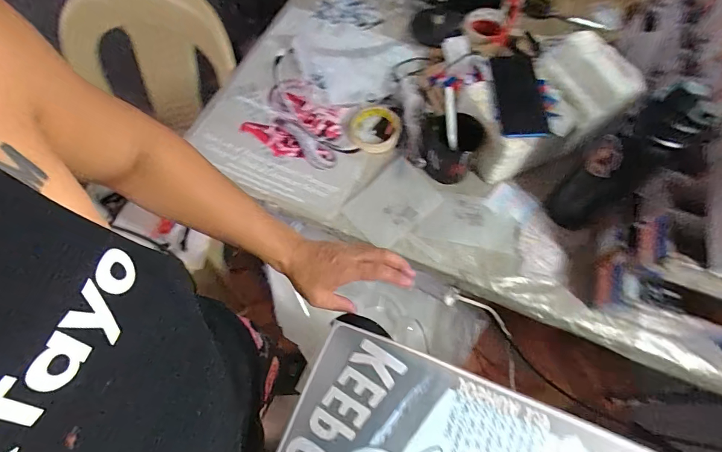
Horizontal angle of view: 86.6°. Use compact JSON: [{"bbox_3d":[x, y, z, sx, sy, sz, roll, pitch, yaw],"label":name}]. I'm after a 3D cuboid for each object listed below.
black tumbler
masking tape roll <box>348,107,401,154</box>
[{"bbox_3d":[0.363,-0.084,0.539,0.068,0.280,0.092,-36,73,-15],"label":"black tumbler"},{"bbox_3d":[0.025,-0.180,0.711,0.097,0.016,0.095,1,67,-2],"label":"masking tape roll"}]

